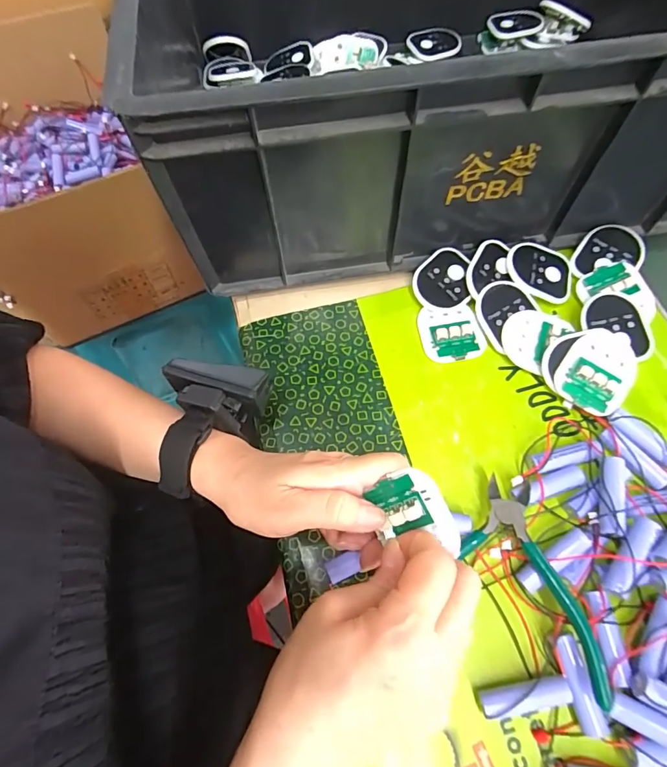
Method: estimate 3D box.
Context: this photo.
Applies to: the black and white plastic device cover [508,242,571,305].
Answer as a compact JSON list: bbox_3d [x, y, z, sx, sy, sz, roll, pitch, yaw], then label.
[{"bbox_3d":[0.172,-0.096,0.358,0.055,0.005,0.055,27,67,12],"label":"black and white plastic device cover"}]

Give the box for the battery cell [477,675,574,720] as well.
[{"bbox_3d":[0.108,0.179,0.248,0.049,0.014,0.014,-9,65,-5],"label":"battery cell"}]

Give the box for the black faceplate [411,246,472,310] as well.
[{"bbox_3d":[0.092,-0.089,0.369,0.045,0.005,0.056,2,74,3],"label":"black faceplate"}]

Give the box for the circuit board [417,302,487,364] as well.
[{"bbox_3d":[0.096,-0.042,0.354,0.049,0.009,0.049,-9,66,0],"label":"circuit board"}]

